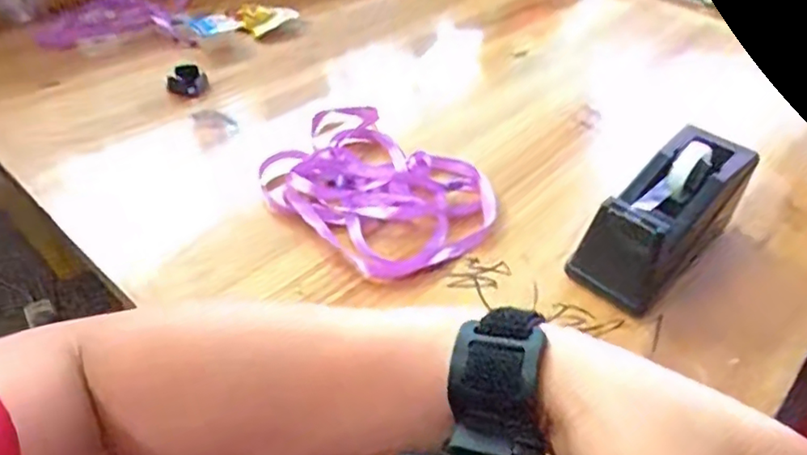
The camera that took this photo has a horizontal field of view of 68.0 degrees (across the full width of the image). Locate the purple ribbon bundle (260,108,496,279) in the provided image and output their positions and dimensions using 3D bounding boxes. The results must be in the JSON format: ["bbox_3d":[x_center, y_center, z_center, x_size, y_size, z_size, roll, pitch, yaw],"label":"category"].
[{"bbox_3d":[-0.028,-0.038,0.474,0.133,0.026,0.197,-30,51,-33],"label":"purple ribbon bundle"}]

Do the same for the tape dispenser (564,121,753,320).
[{"bbox_3d":[0.181,-0.007,0.418,0.155,0.073,0.060,-30,51,-33],"label":"tape dispenser"}]

